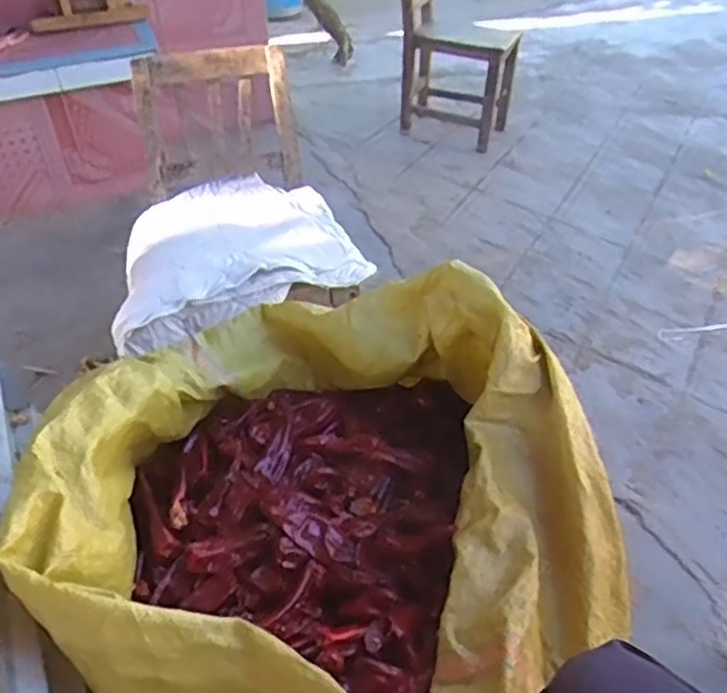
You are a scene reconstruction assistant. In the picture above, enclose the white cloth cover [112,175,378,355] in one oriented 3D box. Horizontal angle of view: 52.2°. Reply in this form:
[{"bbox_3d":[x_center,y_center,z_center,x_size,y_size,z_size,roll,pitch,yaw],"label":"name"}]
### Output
[{"bbox_3d":[-0.227,-0.159,1.267,0.400,0.097,0.341,-12,42,-12],"label":"white cloth cover"}]

